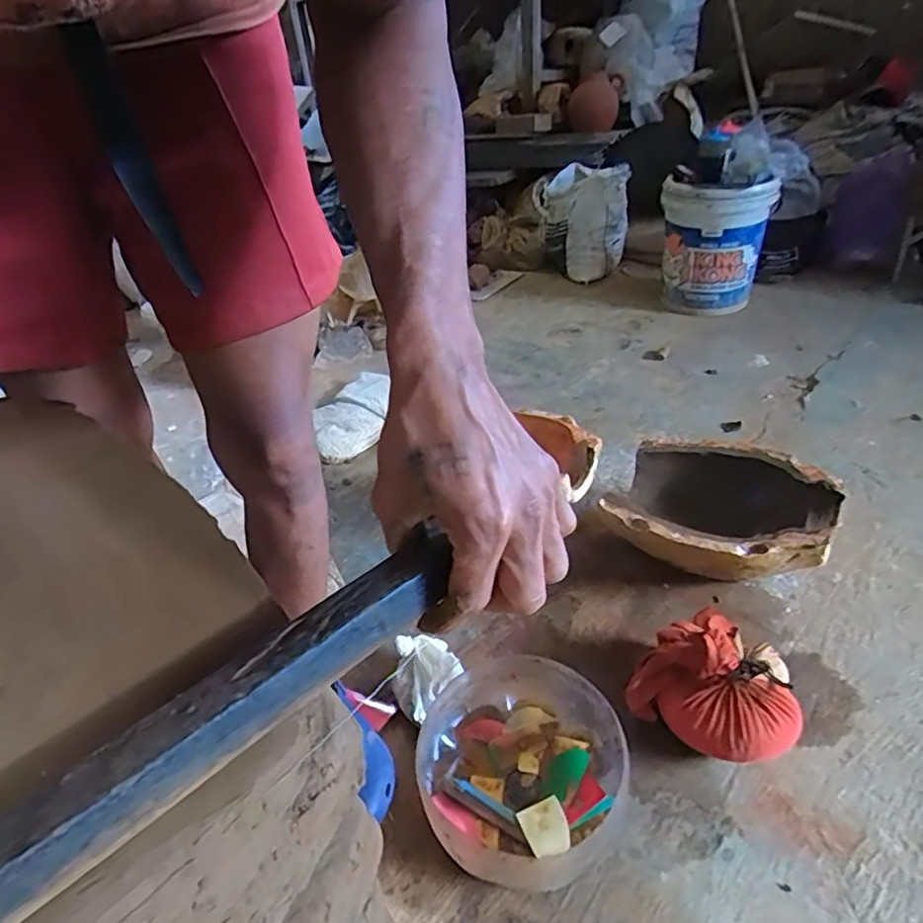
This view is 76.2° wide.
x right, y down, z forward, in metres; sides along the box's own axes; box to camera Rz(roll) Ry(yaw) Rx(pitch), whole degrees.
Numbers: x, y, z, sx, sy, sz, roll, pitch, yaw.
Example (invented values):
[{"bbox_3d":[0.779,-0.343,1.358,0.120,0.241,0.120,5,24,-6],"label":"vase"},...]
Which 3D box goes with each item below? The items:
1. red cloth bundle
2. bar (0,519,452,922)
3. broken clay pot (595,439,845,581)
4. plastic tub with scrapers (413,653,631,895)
[{"bbox_3d":[0.350,0.300,0.802,0.173,0.119,0.201,-34,46,-30],"label":"red cloth bundle"},{"bbox_3d":[-0.160,0.137,0.209,0.406,0.021,0.041,-31,45,-33],"label":"bar"},{"bbox_3d":[0.439,0.090,1.024,0.334,0.165,0.292,21,46,30],"label":"broken clay pot"},{"bbox_3d":[0.067,0.380,0.729,0.243,0.114,0.248,-4,39,3],"label":"plastic tub with scrapers"}]

